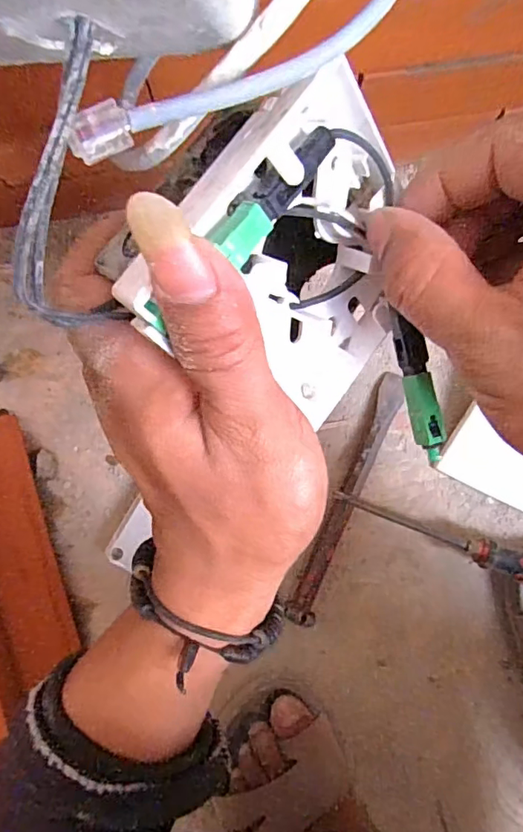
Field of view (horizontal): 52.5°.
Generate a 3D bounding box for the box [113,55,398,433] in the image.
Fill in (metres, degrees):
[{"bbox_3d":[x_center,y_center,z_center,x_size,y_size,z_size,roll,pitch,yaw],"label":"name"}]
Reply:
[{"bbox_3d":[0.012,-0.042,0.170,0.088,0.091,0.018,-48,51,-5],"label":"box"}]

